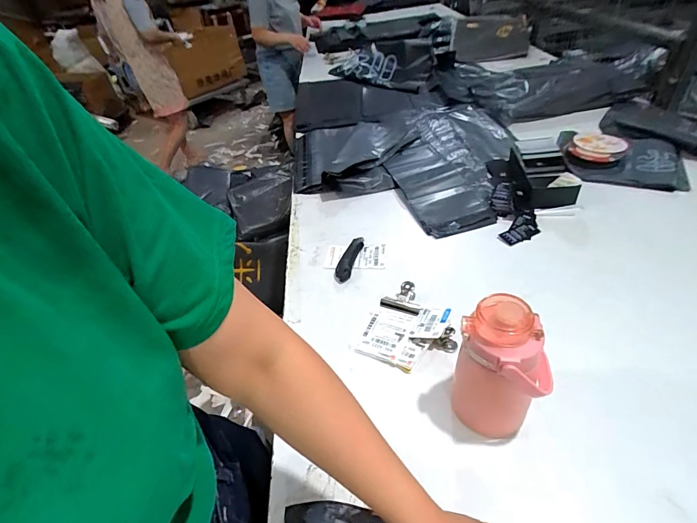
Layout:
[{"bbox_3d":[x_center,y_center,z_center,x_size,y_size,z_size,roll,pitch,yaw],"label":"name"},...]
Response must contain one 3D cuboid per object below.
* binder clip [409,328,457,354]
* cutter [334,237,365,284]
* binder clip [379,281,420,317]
[{"bbox_3d":[0.141,0.131,0.632,0.076,0.043,0.020,-1,41,8],"label":"binder clip"},{"bbox_3d":[0.001,-0.008,0.825,0.038,0.024,0.132,8,43,18],"label":"cutter"},{"bbox_3d":[0.101,0.065,0.702,0.072,0.026,0.059,15,46,24],"label":"binder clip"}]

